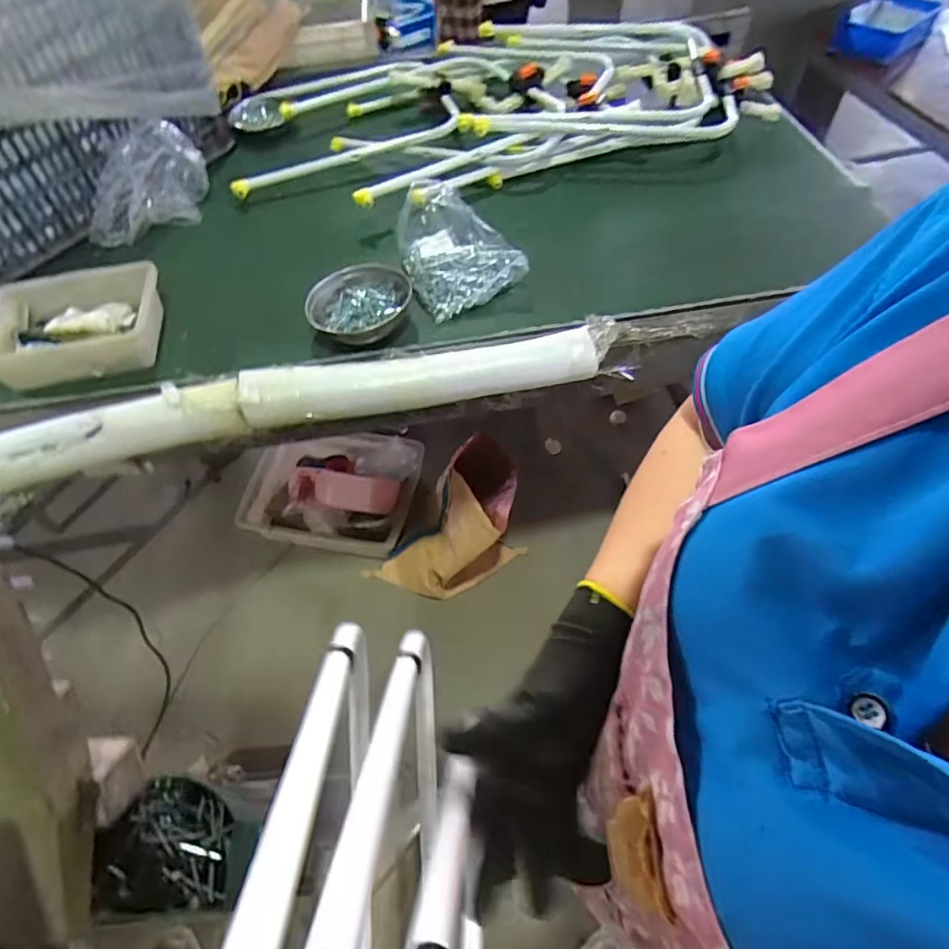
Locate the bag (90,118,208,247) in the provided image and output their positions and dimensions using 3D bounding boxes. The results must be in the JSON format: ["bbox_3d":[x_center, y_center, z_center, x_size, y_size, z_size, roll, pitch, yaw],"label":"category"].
[{"bbox_3d":[-0.551,-0.485,0.939,0.222,0.143,0.086,-30,59,-16],"label":"bag"}]

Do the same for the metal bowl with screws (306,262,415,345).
[{"bbox_3d":[-0.165,-0.243,0.808,0.137,0.050,0.136,-2,55,3],"label":"metal bowl with screws"}]

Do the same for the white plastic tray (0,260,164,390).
[{"bbox_3d":[-0.565,-0.207,0.785,0.227,0.068,0.171,-11,55,-4],"label":"white plastic tray"}]

